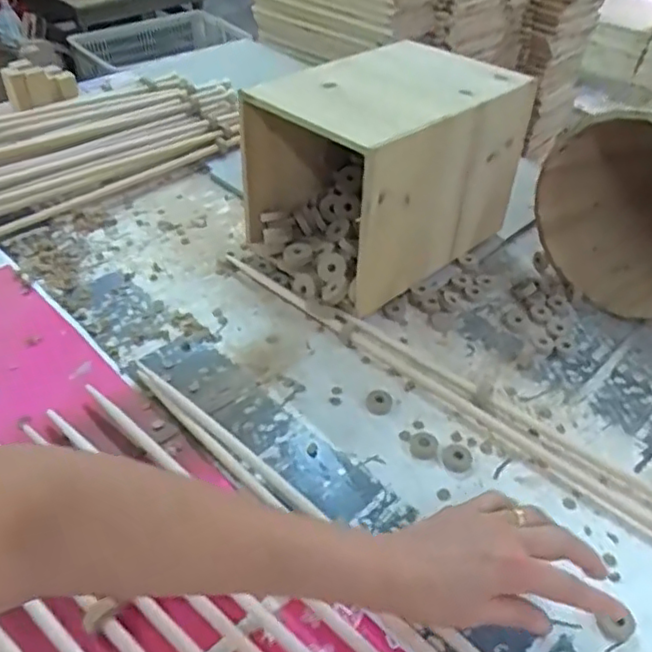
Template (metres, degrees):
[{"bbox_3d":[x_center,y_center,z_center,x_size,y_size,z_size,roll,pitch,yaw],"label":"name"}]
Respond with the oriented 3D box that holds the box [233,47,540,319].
[{"bbox_3d":[0.068,-0.183,0.744,0.287,0.210,0.199,-30,52,-29],"label":"box"}]

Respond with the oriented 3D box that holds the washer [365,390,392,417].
[{"bbox_3d":[0.053,0.075,0.620,0.025,0.010,0.029,11,44,11],"label":"washer"}]

